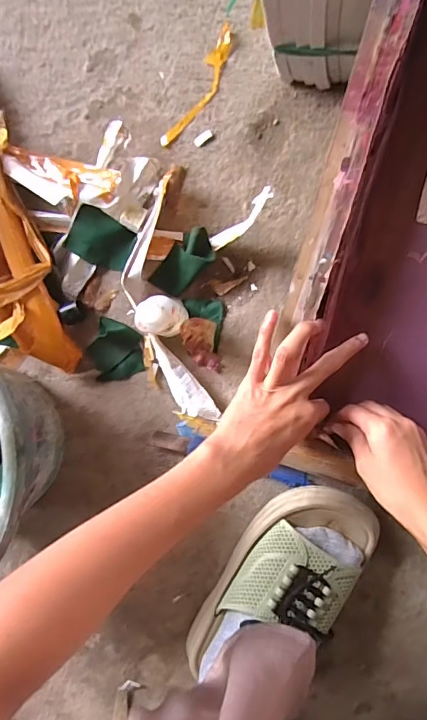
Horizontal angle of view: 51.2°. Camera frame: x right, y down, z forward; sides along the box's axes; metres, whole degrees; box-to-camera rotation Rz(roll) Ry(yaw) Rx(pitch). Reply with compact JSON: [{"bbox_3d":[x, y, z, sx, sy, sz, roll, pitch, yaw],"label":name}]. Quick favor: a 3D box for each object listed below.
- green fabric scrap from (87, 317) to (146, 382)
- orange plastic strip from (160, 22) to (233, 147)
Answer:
[{"bbox_3d":[-0.108,-0.011,0.480,0.062,0.022,0.066,-4,89,8],"label":"green fabric scrap"},{"bbox_3d":[-0.013,-0.290,0.477,0.027,0.008,0.138,31,94,7],"label":"orange plastic strip"}]

